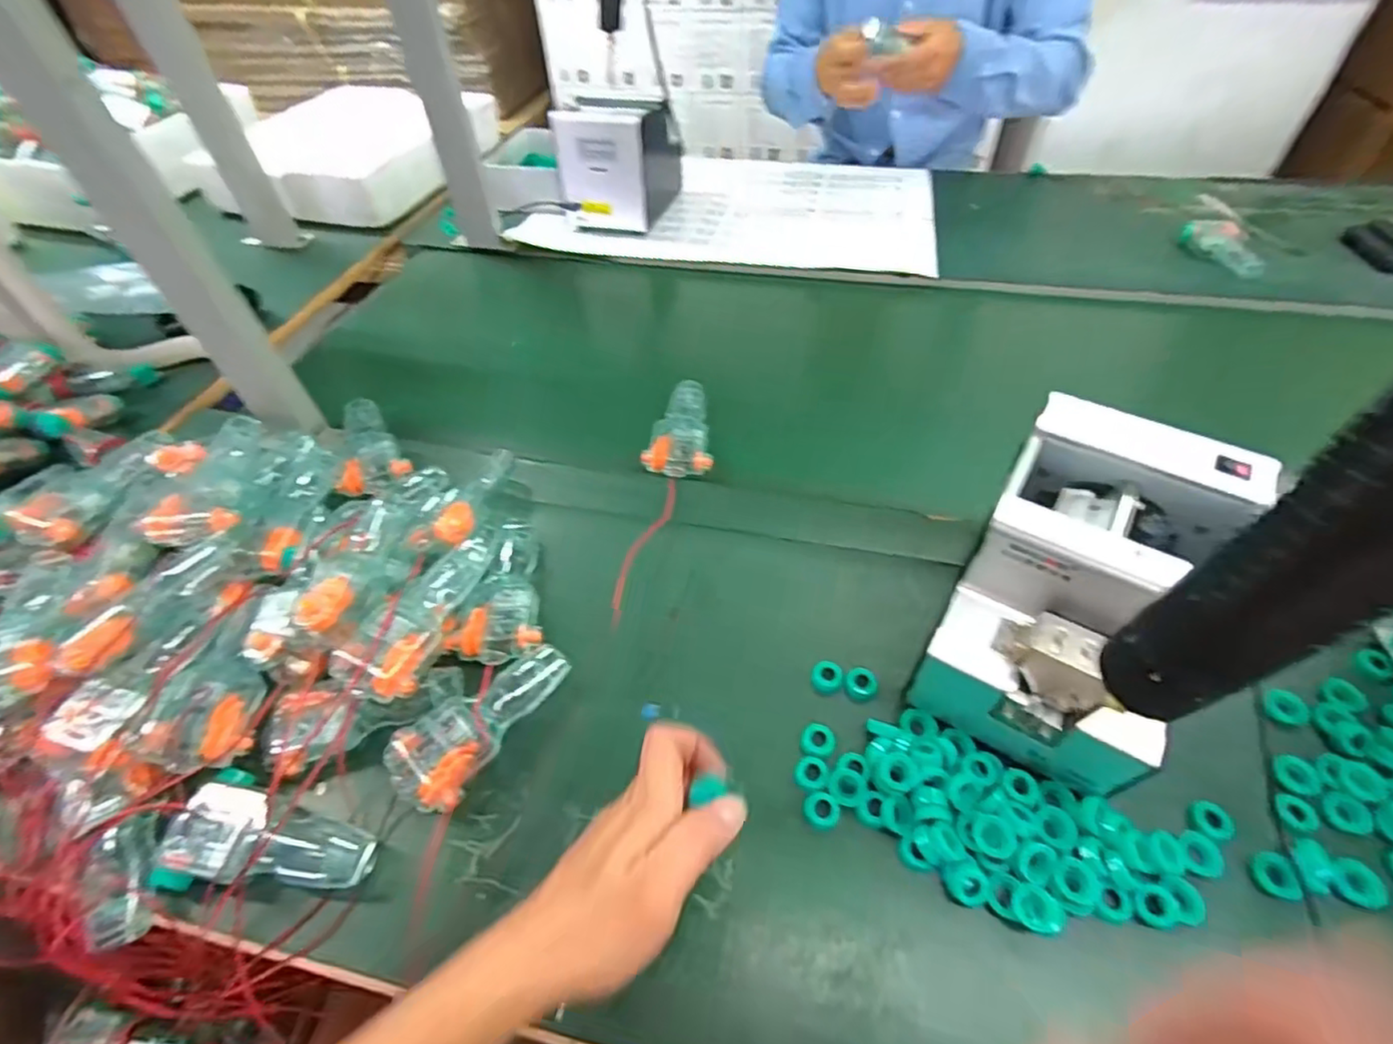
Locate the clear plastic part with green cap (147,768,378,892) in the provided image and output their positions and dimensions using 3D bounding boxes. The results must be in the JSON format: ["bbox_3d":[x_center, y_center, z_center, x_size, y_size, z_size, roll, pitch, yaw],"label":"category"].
[{"bbox_3d":[-0.255,0.195,0.366,0.116,0.034,0.063,12,51,13],"label":"clear plastic part with green cap"}]

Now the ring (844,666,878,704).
[{"bbox_3d":[0.115,0.114,0.434,0.022,0.004,0.025,11,62,29],"label":"ring"}]

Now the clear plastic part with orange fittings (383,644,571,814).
[{"bbox_3d":[-0.146,0.130,0.418,0.056,0.024,0.122,26,55,23],"label":"clear plastic part with orange fittings"}]

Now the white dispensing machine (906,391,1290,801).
[{"bbox_3d":[0.227,0.044,0.374,0.119,0.171,0.153,25,55,23],"label":"white dispensing machine"}]

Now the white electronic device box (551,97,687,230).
[{"bbox_3d":[-0.107,-0.522,0.894,0.133,0.143,0.162,6,50,8],"label":"white electronic device box"}]

